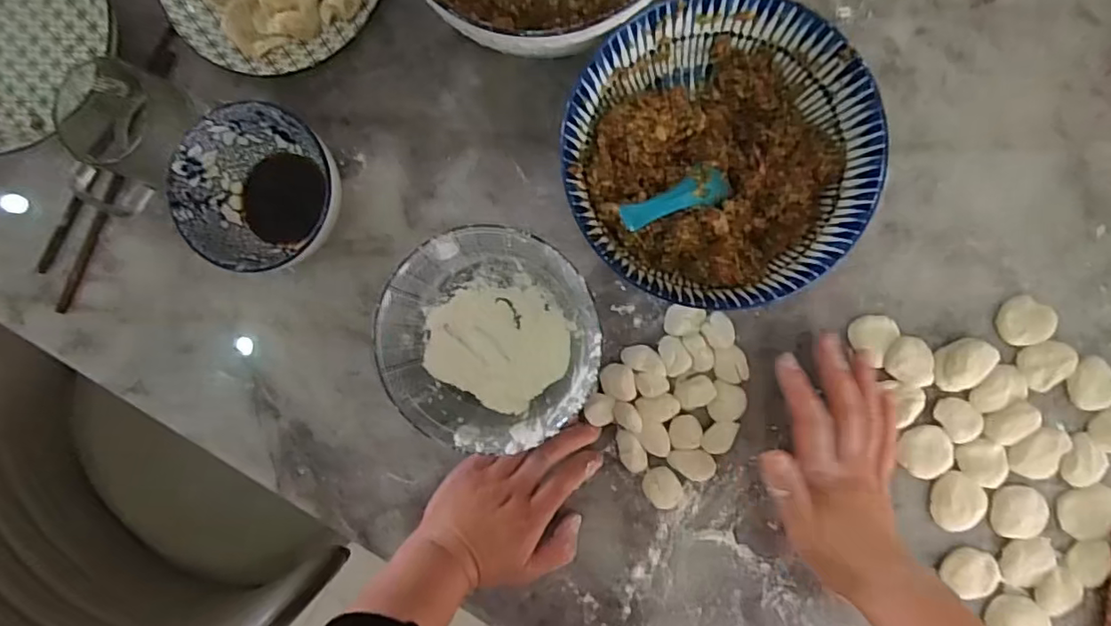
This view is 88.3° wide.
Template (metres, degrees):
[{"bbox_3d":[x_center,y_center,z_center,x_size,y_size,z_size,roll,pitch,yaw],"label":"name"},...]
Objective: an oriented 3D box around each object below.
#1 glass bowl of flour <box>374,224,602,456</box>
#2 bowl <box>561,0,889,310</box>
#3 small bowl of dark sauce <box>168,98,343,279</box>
[{"bbox_3d":[-0.045,0.018,0.438,0.155,0.080,0.149,0,91,5],"label":"glass bowl of flour"},{"bbox_3d":[0.111,-0.109,0.416,0.199,0.091,0.194,0,91,5],"label":"bowl"},{"bbox_3d":[-0.226,-0.094,0.459,0.125,0.067,0.119,0,91,5],"label":"small bowl of dark sauce"}]

